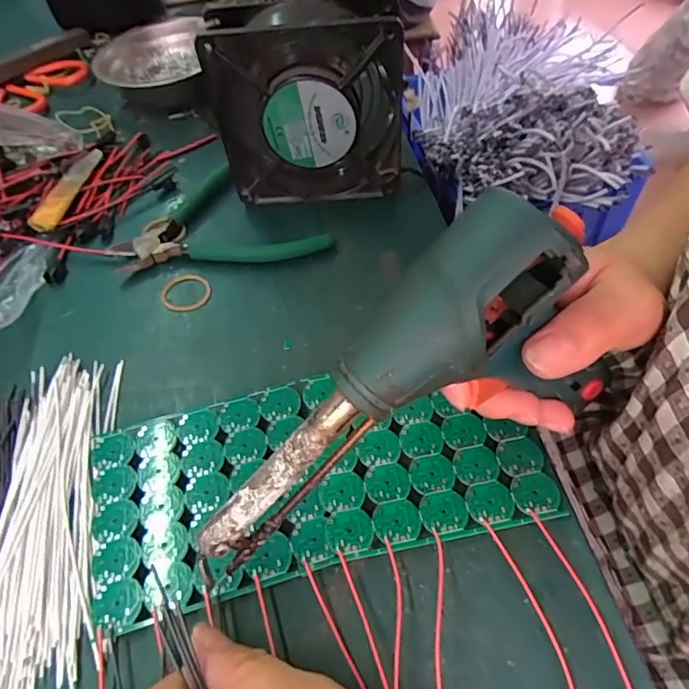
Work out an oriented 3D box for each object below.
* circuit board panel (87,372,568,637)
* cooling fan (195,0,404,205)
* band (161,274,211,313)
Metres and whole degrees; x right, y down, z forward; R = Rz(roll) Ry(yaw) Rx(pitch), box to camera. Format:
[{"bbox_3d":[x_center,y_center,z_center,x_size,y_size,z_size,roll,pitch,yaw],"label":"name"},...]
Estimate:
[{"bbox_3d":[-0.015,0.059,0.242,0.209,0.004,0.095,-13,55,-5],"label":"circuit board panel"},{"bbox_3d":[-0.023,-0.156,0.336,0.121,0.124,0.045,-3,56,0],"label":"cooling fan"},{"bbox_3d":[-0.104,-0.035,0.326,0.031,0.004,0.033,-3,51,4],"label":"band"}]

